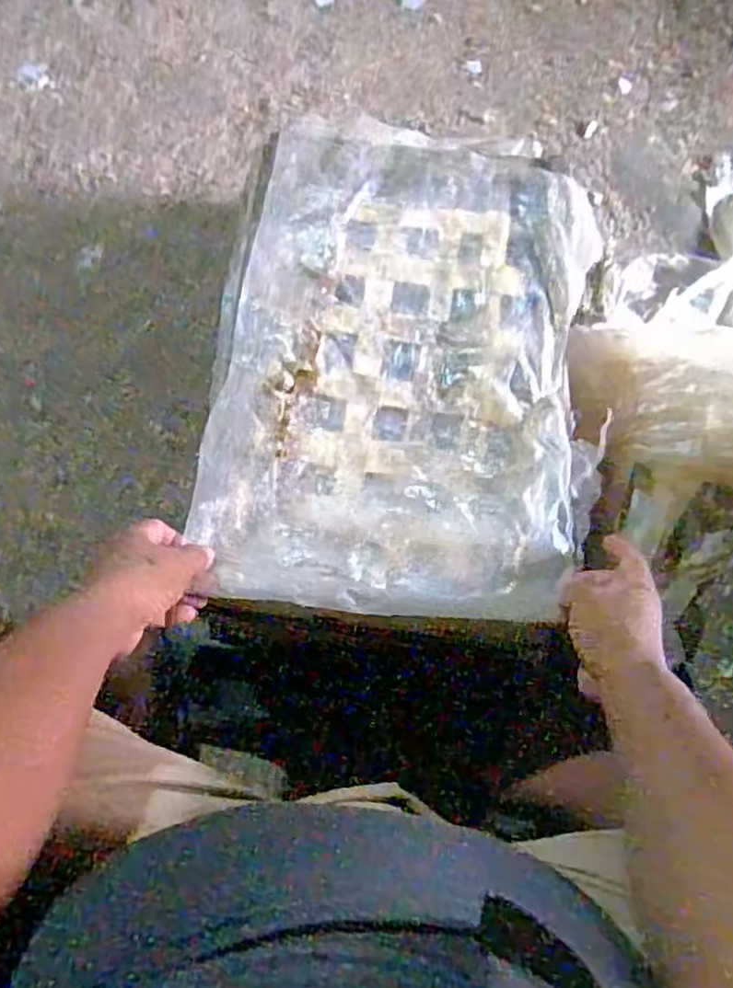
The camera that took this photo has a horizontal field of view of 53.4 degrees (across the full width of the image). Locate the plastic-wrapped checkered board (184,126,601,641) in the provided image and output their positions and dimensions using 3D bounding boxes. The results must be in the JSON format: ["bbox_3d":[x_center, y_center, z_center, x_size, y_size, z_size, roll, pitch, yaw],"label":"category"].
[{"bbox_3d":[0.045,-0.140,0.723,0.367,0.038,0.524,6,71,-1],"label":"plastic-wrapped checkered board"}]

